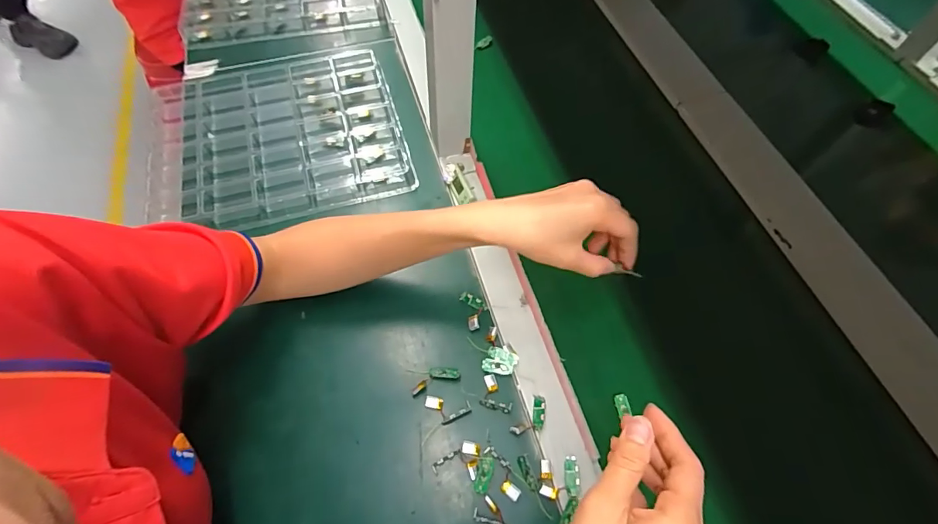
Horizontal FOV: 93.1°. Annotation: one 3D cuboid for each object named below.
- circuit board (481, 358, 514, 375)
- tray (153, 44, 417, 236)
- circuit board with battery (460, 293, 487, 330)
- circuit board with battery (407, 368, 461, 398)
[{"bbox_3d":[0.027,0.099,0.422,0.029,0.005,0.015,-1,61,-1],"label":"circuit board"},{"bbox_3d":[-0.238,-0.159,0.560,0.292,0.027,0.246,-14,62,-8],"label":"tray"},{"bbox_3d":[0.007,0.048,0.452,0.023,0.005,0.040,-15,62,-8],"label":"circuit board with battery"},{"bbox_3d":[-0.032,0.108,0.416,0.047,0.004,0.025,-11,61,-6],"label":"circuit board with battery"}]

